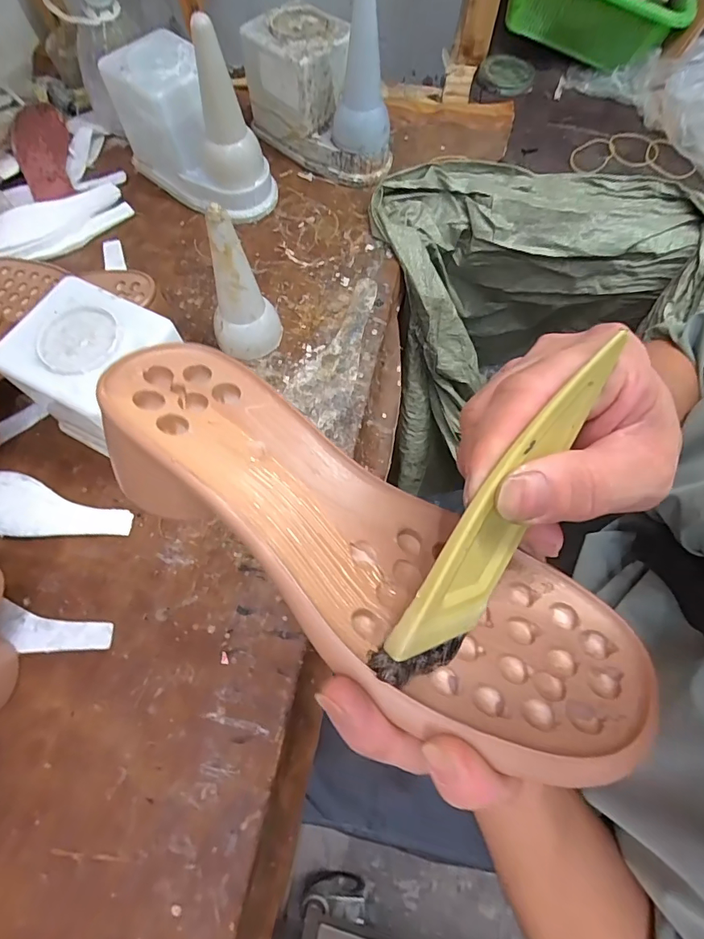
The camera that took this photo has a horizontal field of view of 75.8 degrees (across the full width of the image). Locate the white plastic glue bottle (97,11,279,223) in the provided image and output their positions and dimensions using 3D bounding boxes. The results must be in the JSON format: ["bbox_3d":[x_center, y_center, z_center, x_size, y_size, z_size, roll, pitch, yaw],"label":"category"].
[{"bbox_3d":[-0.187,-0.404,0.521,0.103,0.147,0.198,-40,73,-15],"label":"white plastic glue bottle"}]

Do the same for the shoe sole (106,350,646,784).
[{"bbox_3d":[-0.002,0.028,0.182,0.236,0.040,0.086,36,49,5],"label":"shoe sole"}]

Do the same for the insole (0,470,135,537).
[{"bbox_3d":[-0.286,0.036,0.413,0.168,0.010,0.054,11,68,4],"label":"insole"}]

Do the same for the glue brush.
[{"bbox_3d":[0.051,0.019,0.155,0.124,0.032,0.008,-59,37,4],"label":"glue brush"}]

